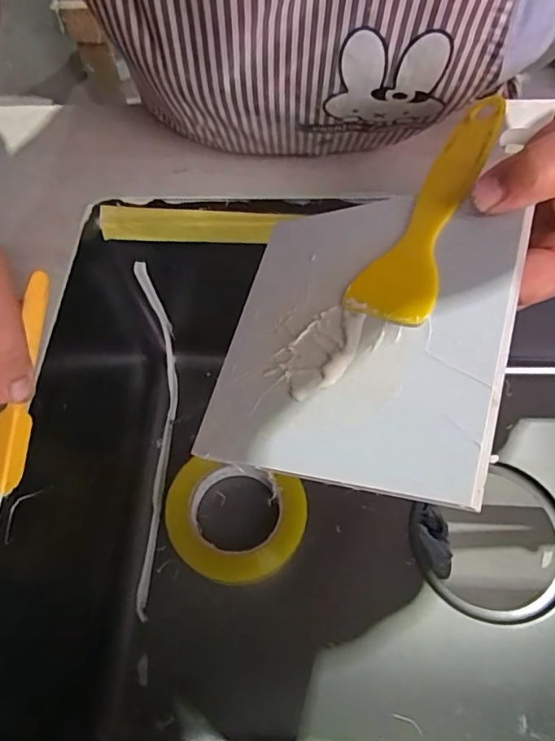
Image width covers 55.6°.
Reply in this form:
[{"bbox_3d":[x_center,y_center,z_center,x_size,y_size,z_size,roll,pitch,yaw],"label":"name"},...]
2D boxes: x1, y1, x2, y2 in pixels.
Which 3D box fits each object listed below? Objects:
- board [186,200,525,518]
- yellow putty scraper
[{"bbox_3d":[0.034,-0.021,0.255,0.151,0.004,0.147,2,65,41],"label":"board"},{"bbox_3d":[0.072,-0.079,0.254,0.045,0.004,0.121,16,78,40],"label":"yellow putty scraper"}]

